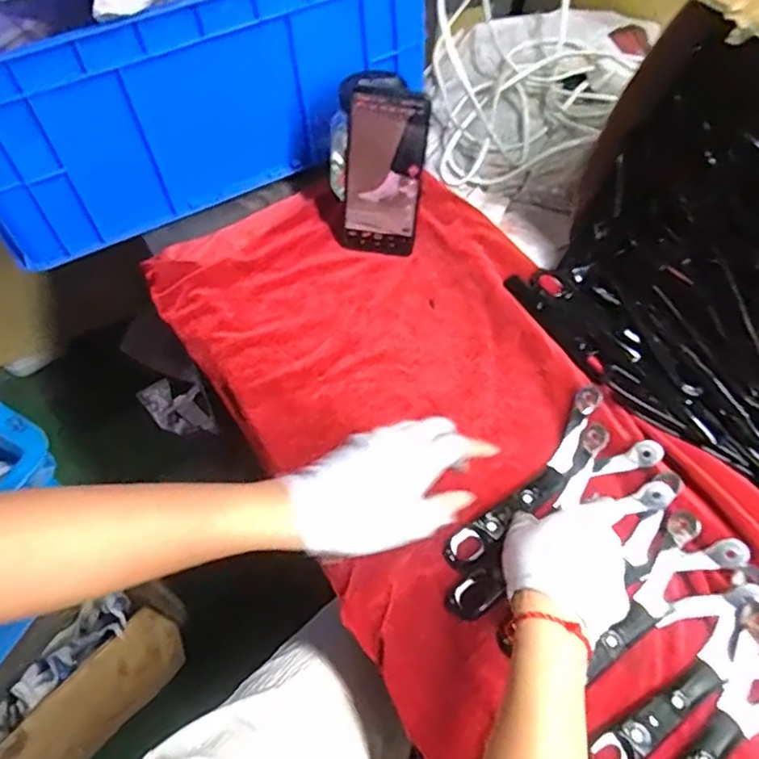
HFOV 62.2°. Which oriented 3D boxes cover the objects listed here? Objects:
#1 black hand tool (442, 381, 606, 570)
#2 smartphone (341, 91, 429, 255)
[{"bbox_3d":[0.135,0.084,0.541,0.038,0.019,0.207,40,65,19],"label":"black hand tool"},{"bbox_3d":[0.004,-0.202,0.634,0.075,0.161,0.009,6,39,0],"label":"smartphone"}]

